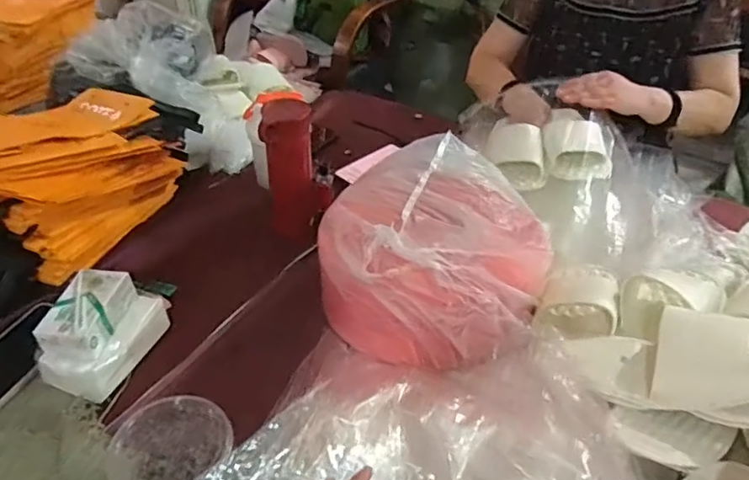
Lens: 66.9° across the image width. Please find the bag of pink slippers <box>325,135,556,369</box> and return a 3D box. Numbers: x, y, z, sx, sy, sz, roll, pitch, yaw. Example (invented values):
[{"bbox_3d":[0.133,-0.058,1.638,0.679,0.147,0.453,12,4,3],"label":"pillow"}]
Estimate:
[{"bbox_3d":[0.086,0.006,0.729,0.263,0.182,0.317,18,42,18],"label":"bag of pink slippers"}]

